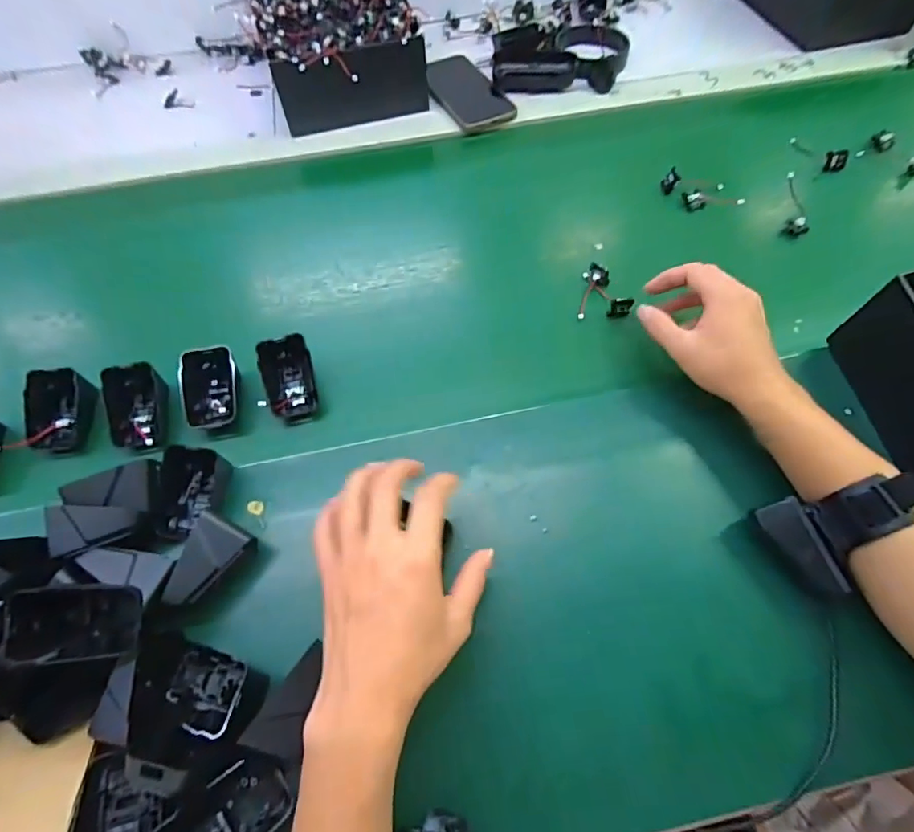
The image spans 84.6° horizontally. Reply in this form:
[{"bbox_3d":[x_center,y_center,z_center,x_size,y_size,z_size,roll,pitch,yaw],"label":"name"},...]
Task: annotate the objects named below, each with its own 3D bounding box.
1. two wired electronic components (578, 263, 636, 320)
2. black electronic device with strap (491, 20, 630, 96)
[{"bbox_3d":[0.147,-0.120,0.490,0.047,0.020,0.057,10,63,7],"label":"two wired electronic components"},{"bbox_3d":[0.143,-0.480,0.679,0.183,0.034,0.115,0,62,1],"label":"black electronic device with strap"}]

